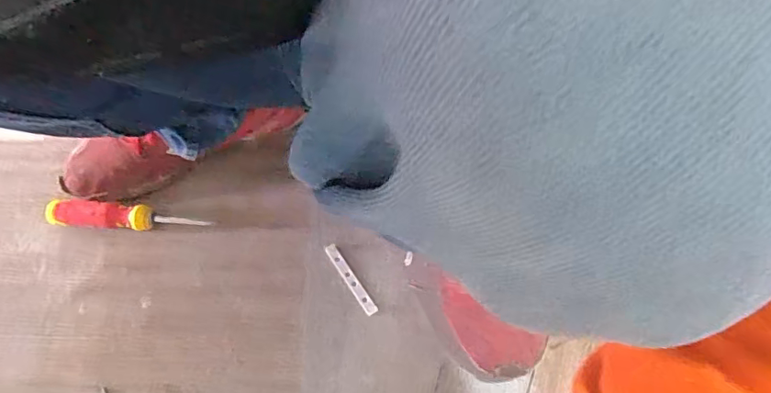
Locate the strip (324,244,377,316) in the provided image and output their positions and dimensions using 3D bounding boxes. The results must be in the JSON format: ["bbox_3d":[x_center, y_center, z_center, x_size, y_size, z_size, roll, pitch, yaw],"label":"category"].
[{"bbox_3d":[-0.035,0.081,0.509,0.012,0.004,0.086,-30,61,-16],"label":"strip"}]

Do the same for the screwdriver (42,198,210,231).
[{"bbox_3d":[-0.270,0.021,0.537,0.164,0.023,0.028,0,57,2],"label":"screwdriver"}]

